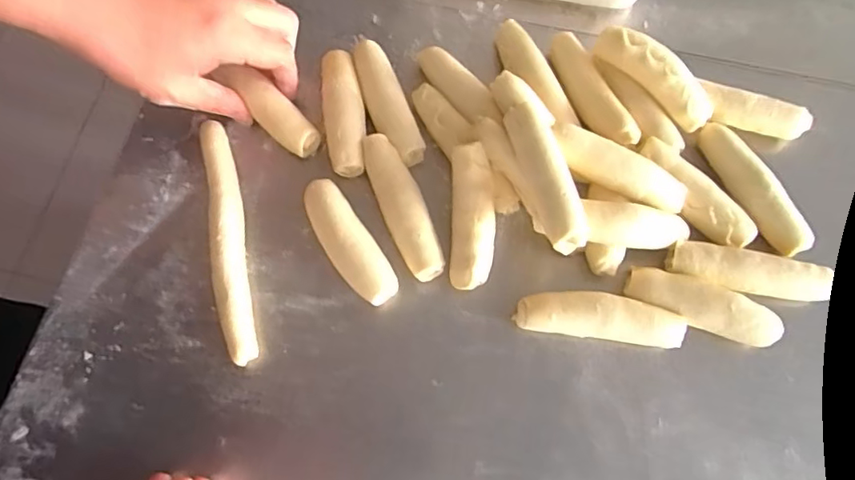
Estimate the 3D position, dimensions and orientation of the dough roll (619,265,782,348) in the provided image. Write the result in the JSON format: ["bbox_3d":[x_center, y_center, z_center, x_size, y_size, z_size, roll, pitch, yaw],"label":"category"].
[{"bbox_3d":[0.187,0.044,0.379,0.099,0.026,0.030,22,73,6],"label":"dough roll"}]

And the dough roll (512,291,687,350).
[{"bbox_3d":[0.117,0.052,0.374,0.110,0.029,0.029,8,72,2],"label":"dough roll"}]

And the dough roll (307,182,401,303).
[{"bbox_3d":[-0.056,0.003,0.389,0.031,0.029,0.096,-34,75,-11],"label":"dough roll"}]

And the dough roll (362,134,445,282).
[{"bbox_3d":[-0.017,-0.023,0.398,0.028,0.027,0.109,-22,73,-8],"label":"dough roll"}]

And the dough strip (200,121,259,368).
[{"bbox_3d":[-0.141,-0.002,0.394,0.022,0.021,0.178,-11,72,-4],"label":"dough strip"}]

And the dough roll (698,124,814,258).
[{"bbox_3d":[0.236,-0.038,0.401,0.024,0.021,0.109,-30,75,-10],"label":"dough roll"}]

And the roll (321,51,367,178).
[{"bbox_3d":[-0.063,-0.097,0.425,0.030,0.028,0.099,-7,72,-3],"label":"roll"}]

